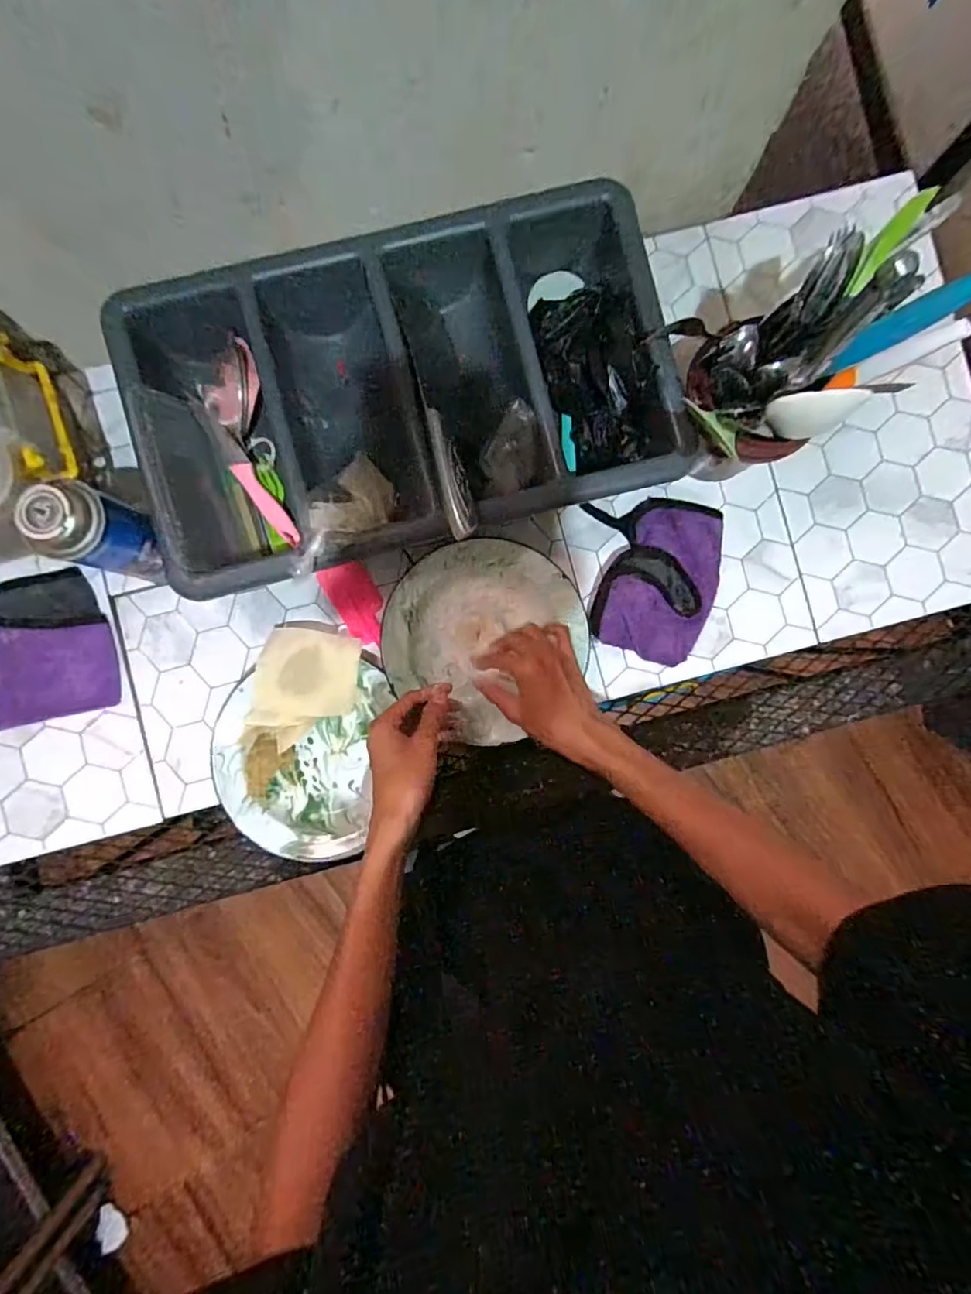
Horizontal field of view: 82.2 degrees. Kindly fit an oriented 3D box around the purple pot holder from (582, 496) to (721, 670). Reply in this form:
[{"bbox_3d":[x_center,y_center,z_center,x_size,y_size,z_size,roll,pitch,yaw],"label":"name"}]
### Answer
[{"bbox_3d":[0.185,-0.076,0.607,0.131,0.040,0.178,5,91,-3],"label":"purple pot holder"}]

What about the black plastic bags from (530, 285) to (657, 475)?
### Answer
[{"bbox_3d":[0.111,-0.269,0.561,0.085,0.060,0.169,-21,88,-3],"label":"black plastic bags"}]

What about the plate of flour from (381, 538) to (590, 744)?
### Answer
[{"bbox_3d":[-0.002,-0.017,0.592,0.195,0.038,0.200,0,91,-2],"label":"plate of flour"}]

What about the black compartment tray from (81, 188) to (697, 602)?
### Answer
[{"bbox_3d":[-0.076,-0.246,0.550,0.498,0.117,0.284,-16,88,-3],"label":"black compartment tray"}]

